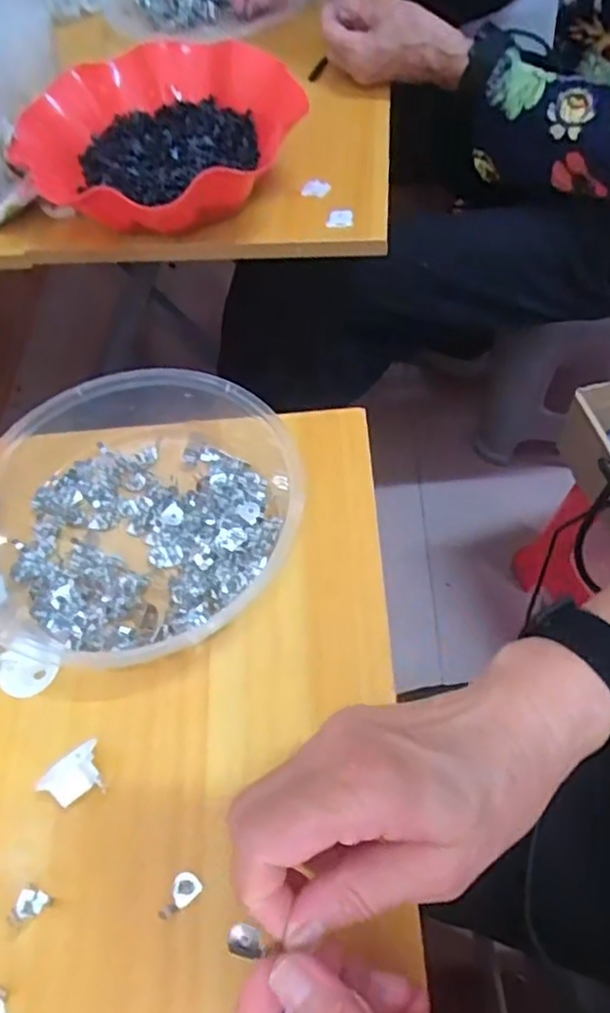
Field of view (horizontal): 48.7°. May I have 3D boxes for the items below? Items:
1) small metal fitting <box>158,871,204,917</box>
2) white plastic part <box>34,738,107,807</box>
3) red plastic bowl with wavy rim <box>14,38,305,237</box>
[{"bbox_3d":[-0.056,0.171,0.297,0.012,0.008,0.021,39,67,24],"label":"small metal fitting"},{"bbox_3d":[-0.109,0.129,0.323,0.030,0.018,0.022,-41,63,-19],"label":"white plastic part"},{"bbox_3d":[-0.119,-0.298,0.550,0.205,0.060,0.202,-3,58,4],"label":"red plastic bowl with wavy rim"}]

